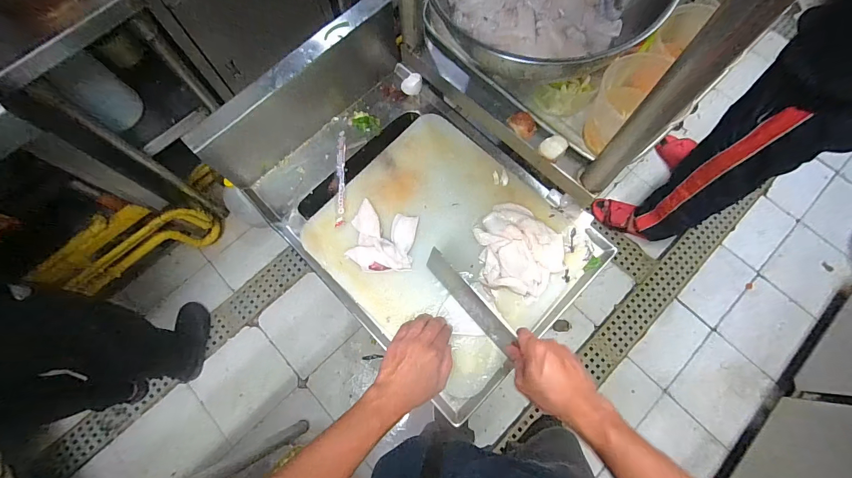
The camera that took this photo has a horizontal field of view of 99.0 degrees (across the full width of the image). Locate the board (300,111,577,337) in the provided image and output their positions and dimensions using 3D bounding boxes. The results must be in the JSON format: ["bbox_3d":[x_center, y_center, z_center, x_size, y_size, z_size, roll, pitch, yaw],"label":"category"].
[{"bbox_3d":[0.030,0.000,0.616,0.370,0.016,0.342,42,79,11],"label":"board"}]

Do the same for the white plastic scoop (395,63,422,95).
[{"bbox_3d":[-0.038,-0.320,0.721,0.041,0.024,0.081,-23,61,-6],"label":"white plastic scoop"}]

